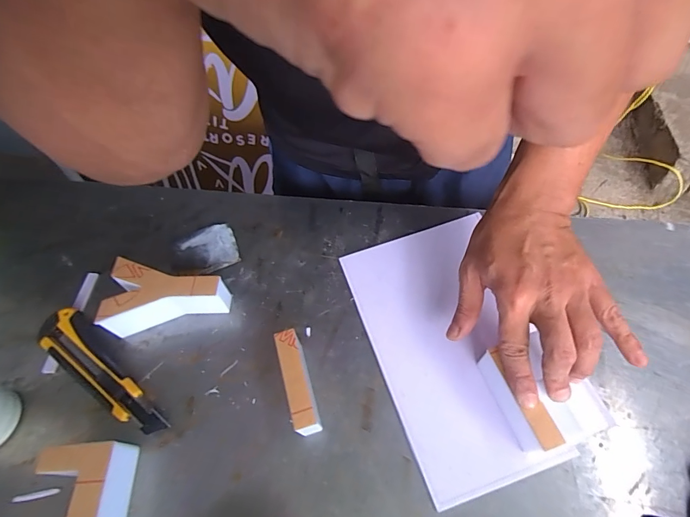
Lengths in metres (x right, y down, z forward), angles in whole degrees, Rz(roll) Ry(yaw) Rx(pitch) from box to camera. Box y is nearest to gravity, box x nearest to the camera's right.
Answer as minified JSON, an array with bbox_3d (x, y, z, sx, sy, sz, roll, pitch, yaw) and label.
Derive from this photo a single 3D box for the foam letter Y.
[{"bbox_3d":[-0.173,0.038,0.384,0.107,0.043,0.063,-3,59,2],"label":"foam letter Y"}]

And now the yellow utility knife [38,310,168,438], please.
[{"bbox_3d":[-0.225,0.104,0.361,0.164,0.022,0.036,32,66,20],"label":"yellow utility knife"}]

